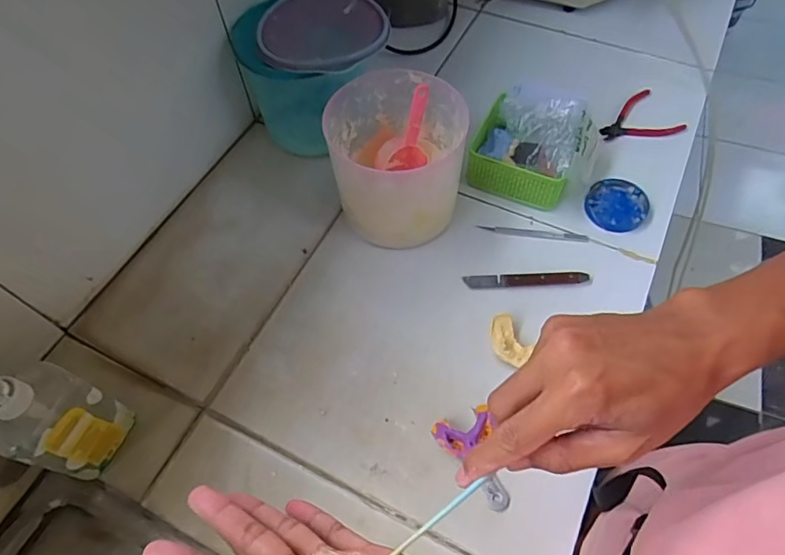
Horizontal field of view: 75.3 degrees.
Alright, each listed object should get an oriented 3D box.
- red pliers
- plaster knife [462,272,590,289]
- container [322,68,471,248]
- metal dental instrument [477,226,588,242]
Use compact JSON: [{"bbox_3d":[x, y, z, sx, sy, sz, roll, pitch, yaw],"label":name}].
[{"bbox_3d":[0.356,-0.228,0.752,0.115,0.015,0.092,-24,61,-11],"label":"red pliers"},{"bbox_3d":[0.163,0.003,0.621,0.146,0.009,0.015,-1,59,2],"label":"plaster knife"},{"bbox_3d":[0.006,-0.140,0.634,0.158,0.152,0.163,11,60,9],"label":"container"},{"bbox_3d":[0.182,-0.058,0.662,0.138,0.004,0.013,8,59,7],"label":"metal dental instrument"}]

